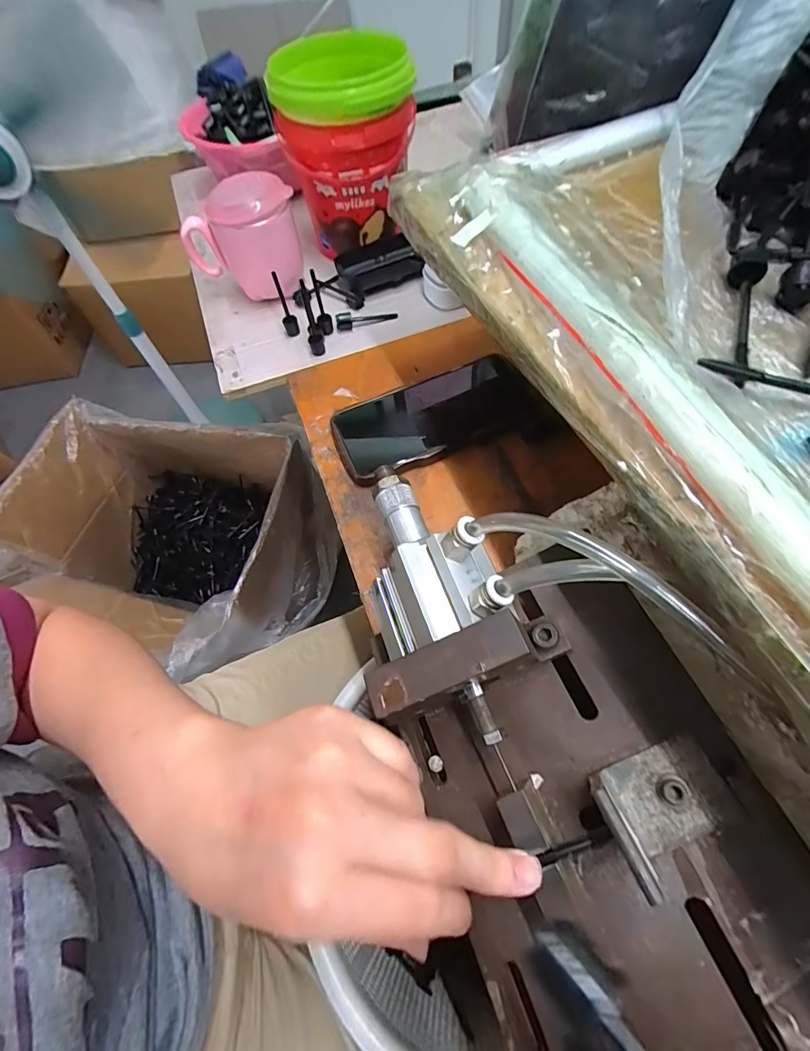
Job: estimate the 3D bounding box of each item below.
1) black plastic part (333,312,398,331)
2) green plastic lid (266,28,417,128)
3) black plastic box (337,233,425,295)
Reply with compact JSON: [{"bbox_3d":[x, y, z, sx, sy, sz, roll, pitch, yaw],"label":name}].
[{"bbox_3d":[-0.041,-0.217,0.444,0.063,0.013,0.015,-19,62,-6],"label":"black plastic part"},{"bbox_3d":[-0.063,-0.418,0.397,0.128,0.033,0.134,-10,61,-1],"label":"green plastic lid"},{"bbox_3d":[-0.026,-0.285,0.470,0.090,0.027,0.050,-20,62,-7],"label":"black plastic box"}]

